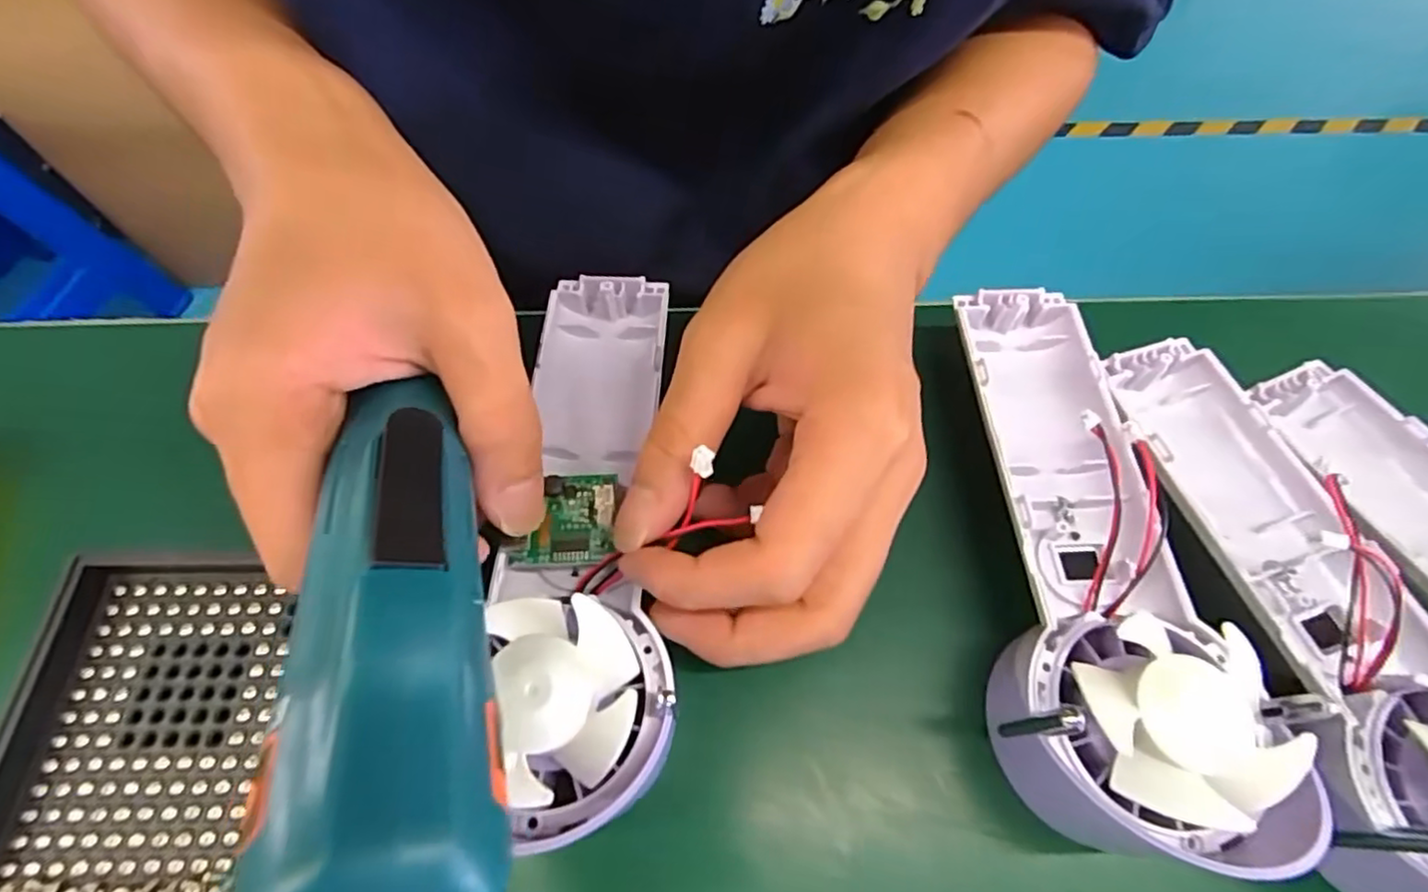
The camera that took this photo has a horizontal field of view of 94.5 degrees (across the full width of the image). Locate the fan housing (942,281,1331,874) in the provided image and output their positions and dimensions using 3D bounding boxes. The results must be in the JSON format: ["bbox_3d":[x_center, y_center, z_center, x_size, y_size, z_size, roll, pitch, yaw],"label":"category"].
[{"bbox_3d":[0.115,0.023,0.199,0.062,0.040,0.169,3,62,0],"label":"fan housing"}]

